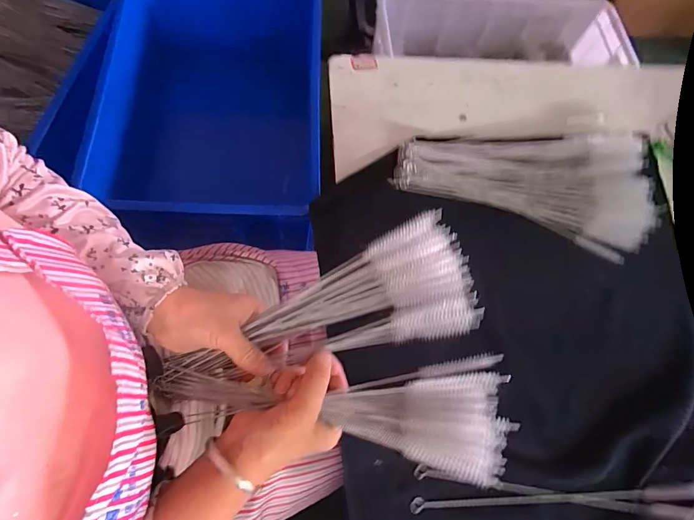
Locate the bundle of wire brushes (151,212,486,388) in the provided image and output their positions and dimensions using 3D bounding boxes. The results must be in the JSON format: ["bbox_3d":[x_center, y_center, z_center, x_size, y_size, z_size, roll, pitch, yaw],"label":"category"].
[{"bbox_3d":[-0.033,0.056,0.348,0.292,0.029,0.096,-22,71,11],"label":"bundle of wire brushes"}]

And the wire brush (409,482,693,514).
[{"bbox_3d":[0.212,0.240,0.380,0.297,0.010,0.016,-1,70,-2],"label":"wire brush"}]

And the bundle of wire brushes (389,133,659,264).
[{"bbox_3d":[0.228,-0.119,0.488,0.309,0.035,0.157,18,71,5],"label":"bundle of wire brushes"}]

